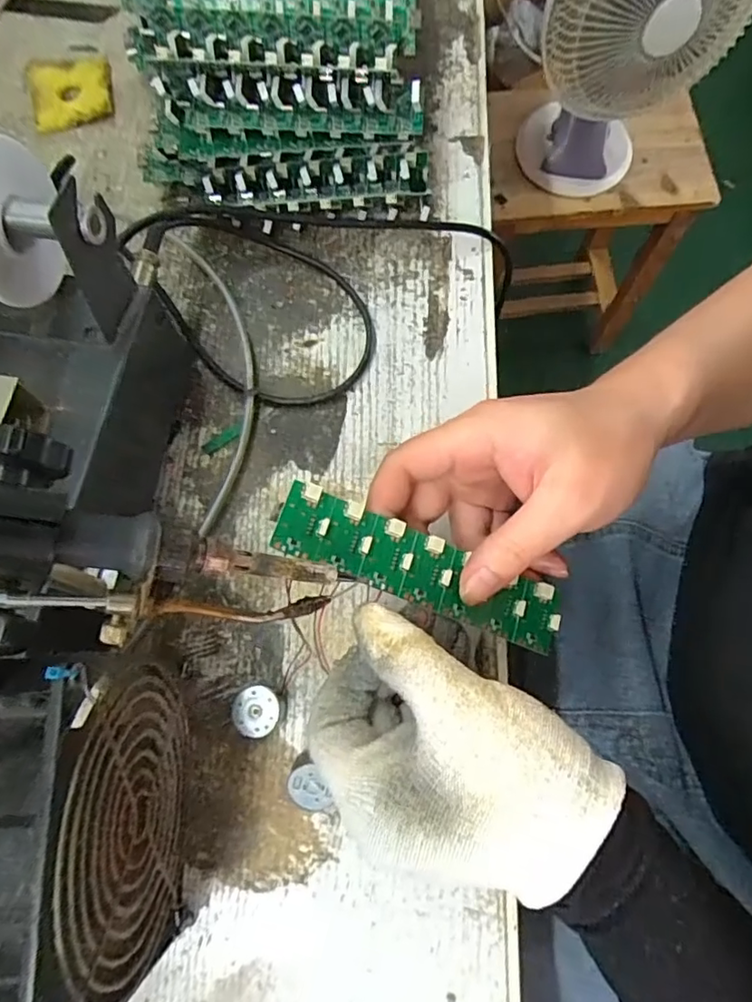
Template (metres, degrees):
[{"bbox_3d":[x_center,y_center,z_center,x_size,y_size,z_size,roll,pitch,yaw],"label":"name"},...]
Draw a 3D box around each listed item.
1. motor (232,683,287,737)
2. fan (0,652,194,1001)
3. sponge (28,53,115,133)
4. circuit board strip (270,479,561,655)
[{"bbox_3d":[-0.058,0.103,0.281,0.024,0.014,0.022,0,73,1],"label":"motor"},{"bbox_3d":[-0.109,0.125,0.218,0.048,0.121,0.121,-1,73,1],"label":"fan"},{"bbox_3d":[-0.220,-0.297,0.412,0.055,0.005,0.066,-13,73,-3],"label":"sponge"},{"bbox_3d":[0.023,0.031,0.251,0.136,0.005,0.030,25,74,-13],"label":"circuit board strip"}]

